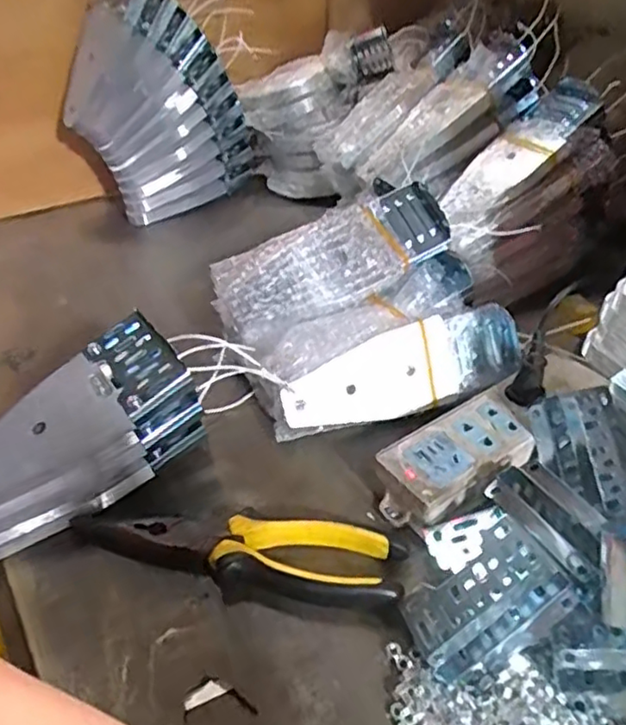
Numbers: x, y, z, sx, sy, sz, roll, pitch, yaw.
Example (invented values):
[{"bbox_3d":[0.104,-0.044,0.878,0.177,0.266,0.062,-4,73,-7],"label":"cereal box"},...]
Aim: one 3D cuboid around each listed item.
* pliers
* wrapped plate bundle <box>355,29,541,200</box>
[{"bbox_3d":[-0.047,0.108,0.363,0.190,0.021,0.048,7,40,9],"label":"pliers"},{"bbox_3d":[0.137,-0.234,0.592,0.170,0.050,0.083,-41,46,2],"label":"wrapped plate bundle"}]

